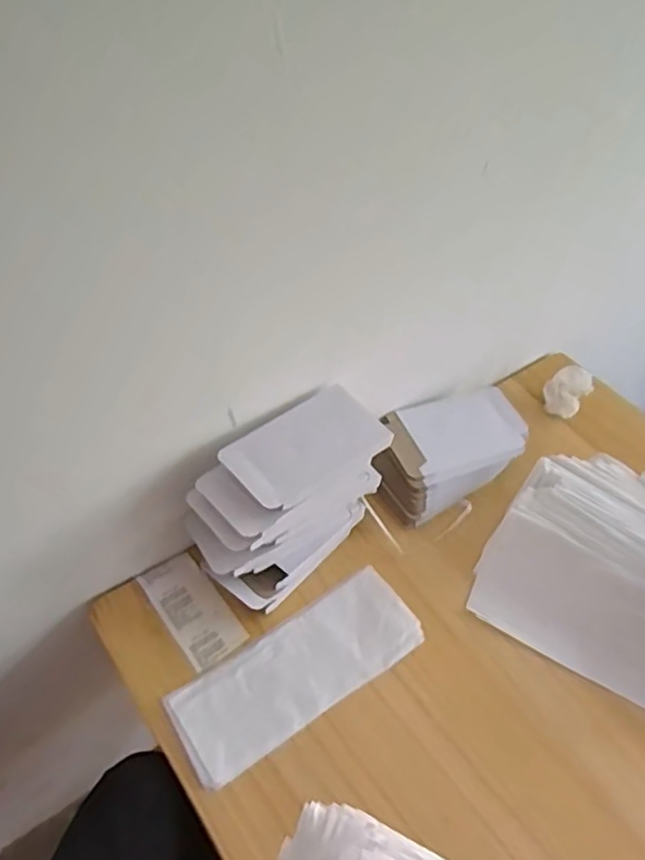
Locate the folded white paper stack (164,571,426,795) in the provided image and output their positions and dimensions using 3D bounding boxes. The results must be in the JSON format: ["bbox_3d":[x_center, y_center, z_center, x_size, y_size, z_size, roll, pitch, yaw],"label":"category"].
[{"bbox_3d":[-0.021,0.228,0.610,0.246,0.013,0.093,-25,54,-27],"label":"folded white paper stack"}]

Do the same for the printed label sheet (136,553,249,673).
[{"bbox_3d":[-0.133,0.182,0.646,0.059,0.006,0.120,-31,60,-25],"label":"printed label sheet"}]

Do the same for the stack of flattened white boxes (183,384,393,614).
[{"bbox_3d":[-0.038,0.070,0.641,0.099,0.168,0.191,37,55,24],"label":"stack of flattened white boxes"}]

